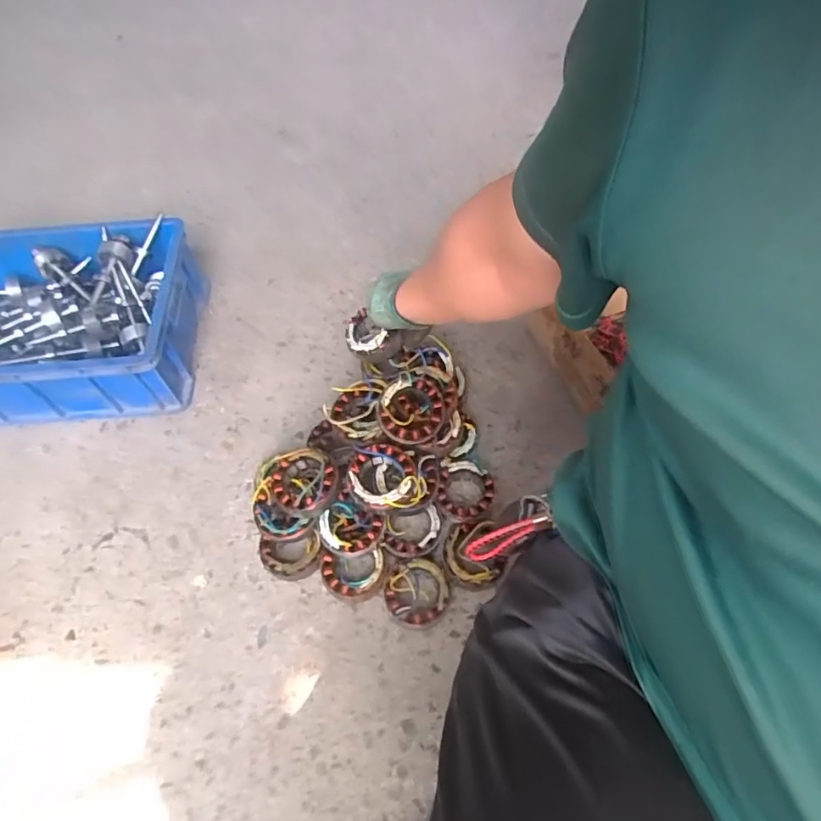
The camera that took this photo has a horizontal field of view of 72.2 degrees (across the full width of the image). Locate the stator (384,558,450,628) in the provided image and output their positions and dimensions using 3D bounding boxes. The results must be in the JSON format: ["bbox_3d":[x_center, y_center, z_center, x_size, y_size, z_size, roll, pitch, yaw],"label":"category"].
[{"bbox_3d":[0.008,0.233,0.721,0.080,0.057,0.080,-1,59,2],"label":"stator"}]

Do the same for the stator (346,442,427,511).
[{"bbox_3d":[-0.030,0.087,0.725,0.097,0.045,0.089,-1,59,2],"label":"stator"}]

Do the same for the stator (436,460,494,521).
[{"bbox_3d":[0.078,0.117,0.796,0.076,0.038,0.086,9,59,8],"label":"stator"}]

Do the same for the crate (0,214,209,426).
[{"bbox_3d":[-0.578,-0.142,0.920,0.428,0.148,0.300,-5,59,-1],"label":"crate"}]

